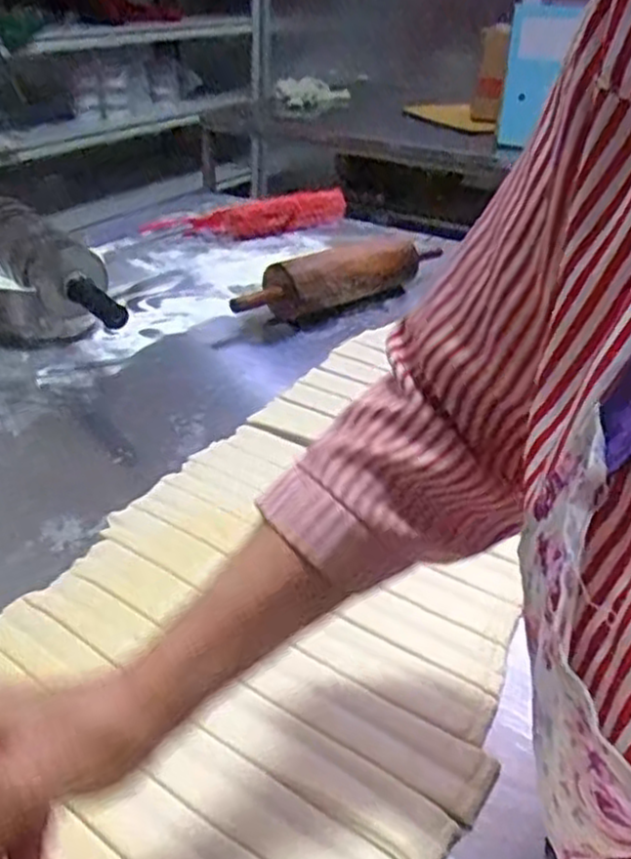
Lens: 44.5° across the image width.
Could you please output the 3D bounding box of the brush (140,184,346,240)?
[{"bbox_3d":[-0.111,-0.375,1.372,0.423,0.046,0.087,-21,37,-36],"label":"brush"}]

